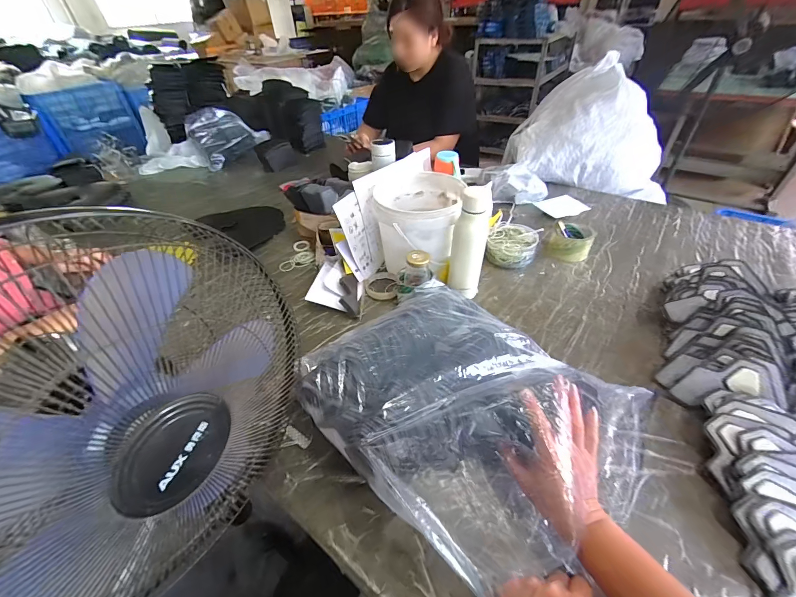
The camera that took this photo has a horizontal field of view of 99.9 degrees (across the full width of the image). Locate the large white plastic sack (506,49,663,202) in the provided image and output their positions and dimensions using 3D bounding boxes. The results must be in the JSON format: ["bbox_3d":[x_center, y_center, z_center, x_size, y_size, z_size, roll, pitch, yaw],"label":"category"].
[{"bbox_3d":[0.626,-0.552,1.093,0.457,0.301,0.274,7,44,10],"label":"large white plastic sack"}]

